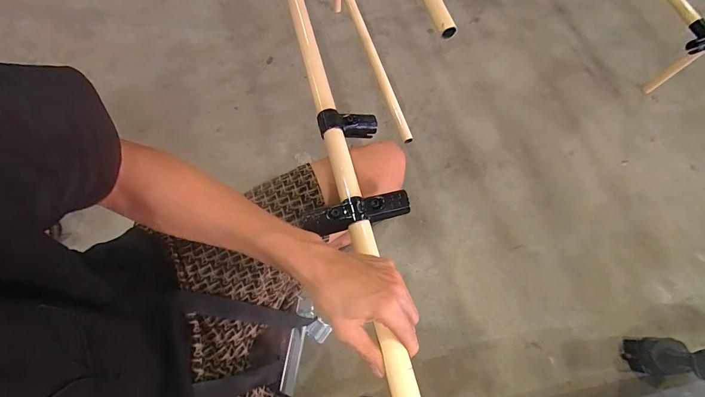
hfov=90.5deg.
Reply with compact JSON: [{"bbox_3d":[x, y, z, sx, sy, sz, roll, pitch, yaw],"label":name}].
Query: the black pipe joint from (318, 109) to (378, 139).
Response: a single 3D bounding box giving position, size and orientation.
[{"bbox_3d":[-0.005,-0.102,0.495,0.084,0.028,0.035,3,67,-22],"label":"black pipe joint"}]

